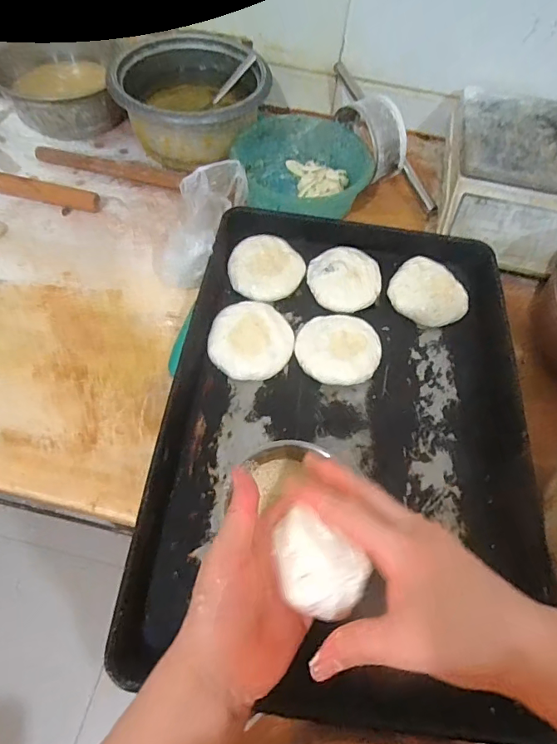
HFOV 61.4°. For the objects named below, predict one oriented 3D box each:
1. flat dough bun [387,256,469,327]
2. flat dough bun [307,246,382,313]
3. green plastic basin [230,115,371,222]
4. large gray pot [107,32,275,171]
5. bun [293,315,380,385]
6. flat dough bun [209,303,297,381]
[{"bbox_3d":[0.227,-0.120,0.705,0.113,0.023,0.099,30,63,13],"label":"flat dough bun"},{"bbox_3d":[0.099,-0.142,0.709,0.107,0.029,0.106,2,60,-3],"label":"flat dough bun"},{"bbox_3d":[0.049,-0.335,0.810,0.202,0.090,0.200,2,60,-3],"label":"green plastic basin"},{"bbox_3d":[-0.151,-0.488,0.832,0.251,0.116,0.255,2,60,-3],"label":"large gray pot"},{"bbox_3d":[0.083,-0.031,0.646,0.114,0.033,0.104,2,60,-3],"label":"bun"},{"bbox_3d":[-0.037,-0.044,0.637,0.112,0.020,0.111,2,60,-3],"label":"flat dough bun"}]

